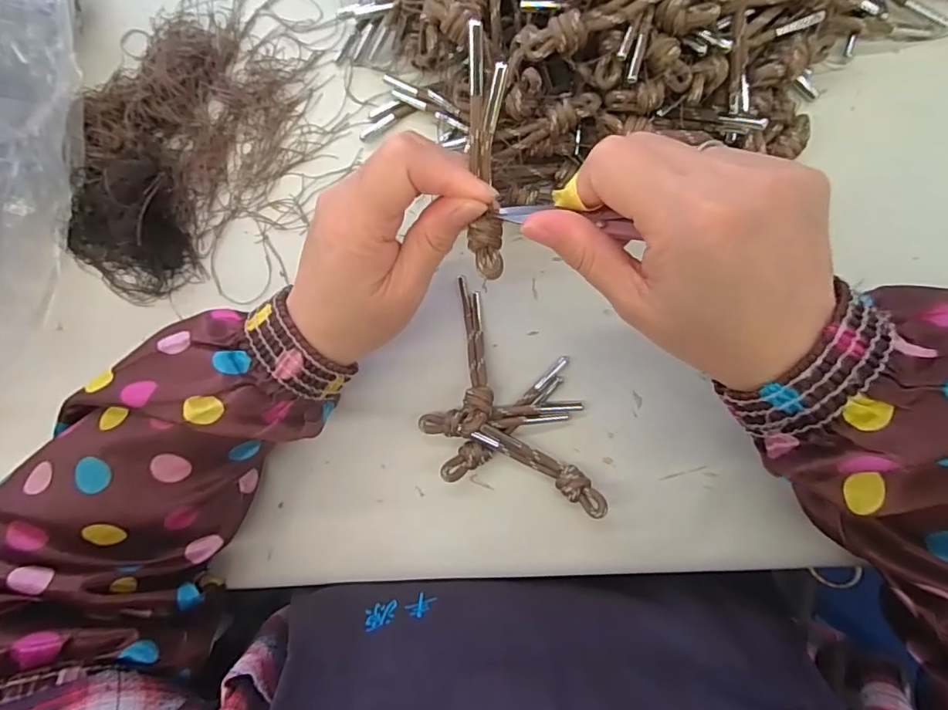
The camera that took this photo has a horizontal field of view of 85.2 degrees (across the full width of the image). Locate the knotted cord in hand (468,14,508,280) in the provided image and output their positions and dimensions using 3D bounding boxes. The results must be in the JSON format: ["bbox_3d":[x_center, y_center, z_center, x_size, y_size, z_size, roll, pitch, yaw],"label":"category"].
[{"bbox_3d":[0.005,-0.078,0.208,0.016,0.010,0.093,1,113,9],"label":"knotted cord in hand"}]

